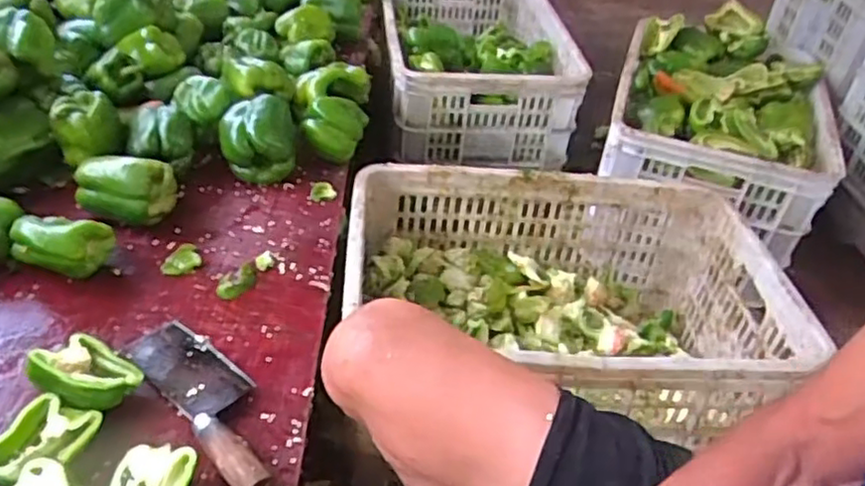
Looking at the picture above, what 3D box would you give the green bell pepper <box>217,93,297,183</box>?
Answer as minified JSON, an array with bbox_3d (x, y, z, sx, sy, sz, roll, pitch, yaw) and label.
[{"bbox_3d":[-0.223,-0.136,0.857,0.092,0.078,0.084,-4,42,-12],"label":"green bell pepper"}]

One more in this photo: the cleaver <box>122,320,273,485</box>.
[{"bbox_3d":[-0.200,0.137,0.606,0.069,0.030,0.214,-30,52,-35],"label":"cleaver"}]

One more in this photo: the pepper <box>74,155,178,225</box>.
[{"bbox_3d":[-0.349,-0.063,0.764,0.101,0.063,0.056,7,41,1],"label":"pepper"}]

